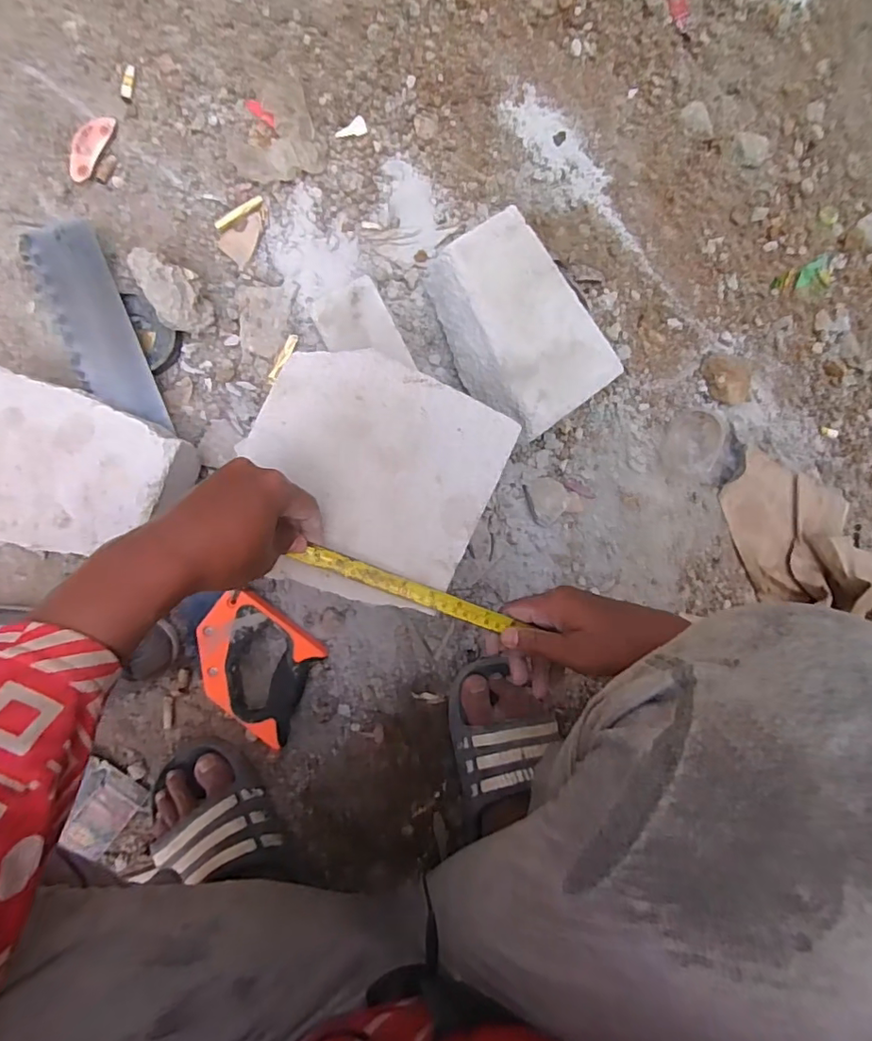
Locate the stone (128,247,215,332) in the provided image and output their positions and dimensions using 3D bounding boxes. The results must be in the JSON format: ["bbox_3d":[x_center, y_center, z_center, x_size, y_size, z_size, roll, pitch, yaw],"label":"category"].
[{"bbox_3d":[-0.263,-0.230,0.535,0.055,0.064,0.086,-27,93,-7],"label":"stone"}]

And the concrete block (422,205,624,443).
[{"bbox_3d":[0.080,-0.196,0.560,0.128,0.092,0.199,-35,94,-6],"label":"concrete block"}]

